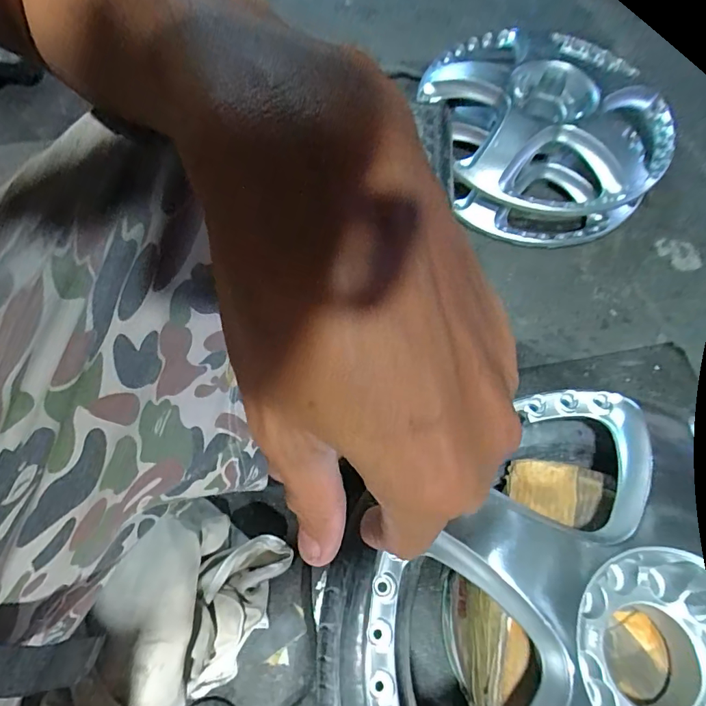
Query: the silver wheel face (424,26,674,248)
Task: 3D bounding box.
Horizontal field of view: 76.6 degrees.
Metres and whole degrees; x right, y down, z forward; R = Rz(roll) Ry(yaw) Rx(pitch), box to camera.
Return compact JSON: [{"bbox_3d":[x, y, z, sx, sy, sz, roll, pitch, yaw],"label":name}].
[{"bbox_3d":[0.354,-0.400,0.791,0.378,0.152,0.395,-12,67,-7],"label":"silver wheel face"}]

